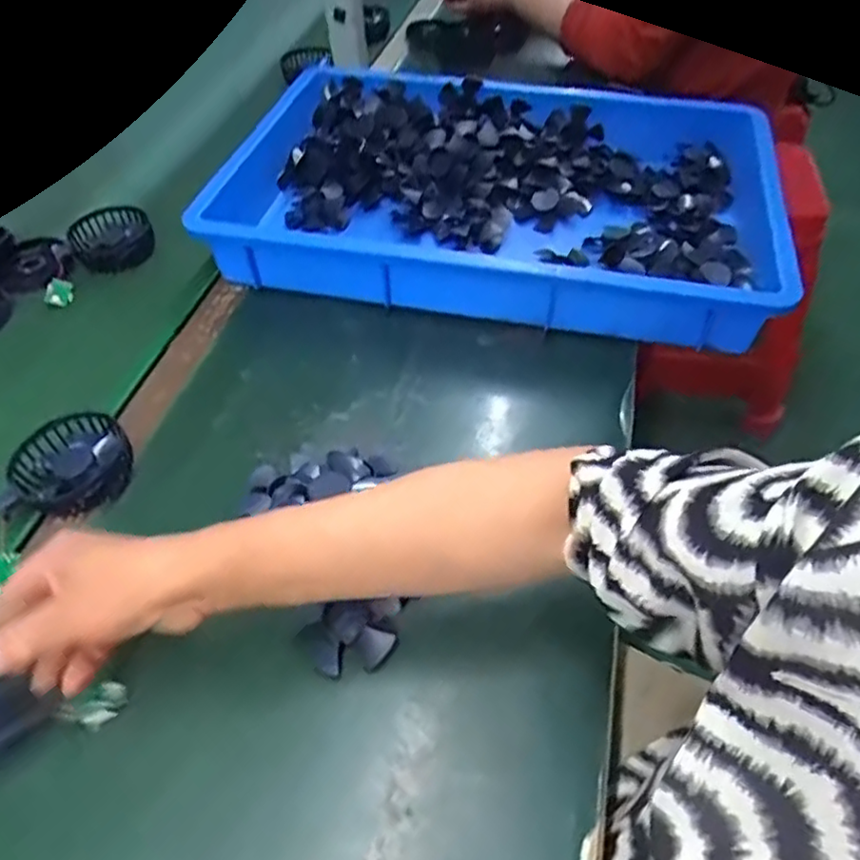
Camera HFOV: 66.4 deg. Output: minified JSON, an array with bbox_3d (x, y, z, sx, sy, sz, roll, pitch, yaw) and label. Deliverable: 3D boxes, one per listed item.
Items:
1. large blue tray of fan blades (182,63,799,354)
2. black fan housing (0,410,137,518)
[{"bbox_3d":[0.086,-0.291,0.761,0.577,0.083,0.437,10,51,10],"label":"large blue tray of fan blades"},{"bbox_3d":[-0.287,0.029,0.530,0.092,0.030,0.091,-1,50,1],"label":"black fan housing"}]

